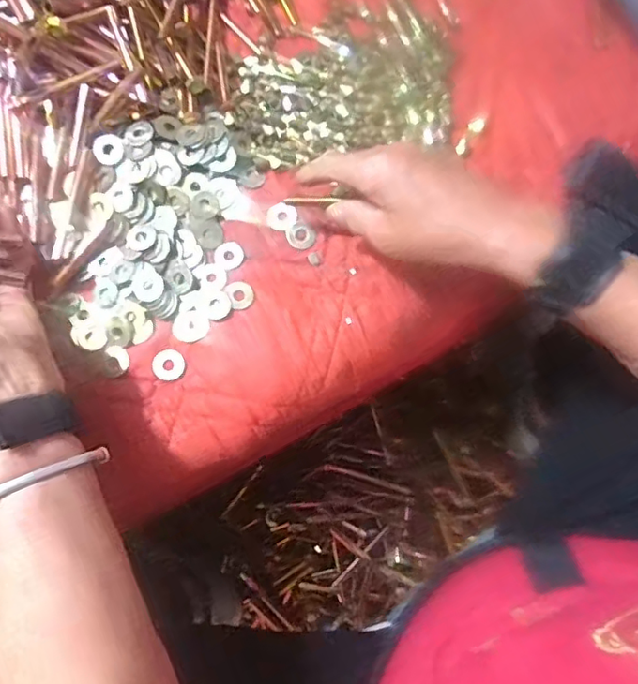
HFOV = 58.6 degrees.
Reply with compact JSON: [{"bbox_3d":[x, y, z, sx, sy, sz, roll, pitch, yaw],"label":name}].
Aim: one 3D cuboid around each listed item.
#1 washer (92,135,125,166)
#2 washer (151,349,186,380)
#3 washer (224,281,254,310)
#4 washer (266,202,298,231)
[{"bbox_3d":[-0.163,-0.150,0.443,0.024,0.004,0.024,0,89,-1],"label":"washer"},{"bbox_3d":[-0.108,0.017,0.409,0.023,0.004,0.022,0,80,-1],"label":"washer"},{"bbox_3d":[-0.058,-0.036,0.420,0.019,0.004,0.022,-30,82,-6],"label":"washer"},{"bbox_3d":[-0.028,-0.096,0.434,0.023,0.004,0.021,0,80,-1],"label":"washer"}]

